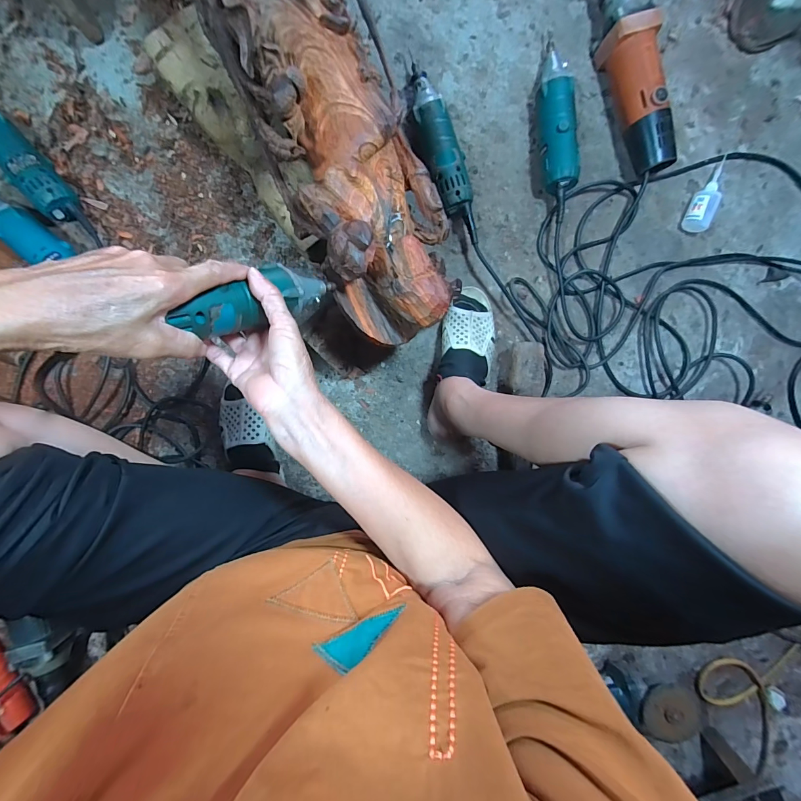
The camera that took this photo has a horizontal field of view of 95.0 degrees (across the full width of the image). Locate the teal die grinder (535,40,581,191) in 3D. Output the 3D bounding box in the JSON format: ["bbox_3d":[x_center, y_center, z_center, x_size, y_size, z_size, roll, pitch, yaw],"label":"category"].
[{"bbox_3d":[0.227,-0.425,0.547,0.049,0.058,0.222,-5,97,-3],"label":"teal die grinder"}]

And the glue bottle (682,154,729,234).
[{"bbox_3d":[0.485,-0.326,0.575,0.036,0.036,0.127,21,94,-4],"label":"glue bottle"}]

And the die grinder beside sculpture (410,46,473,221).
[{"bbox_3d":[0.054,-0.387,0.547,0.054,0.054,0.218,-19,98,-1],"label":"die grinder beside sculpture"}]

